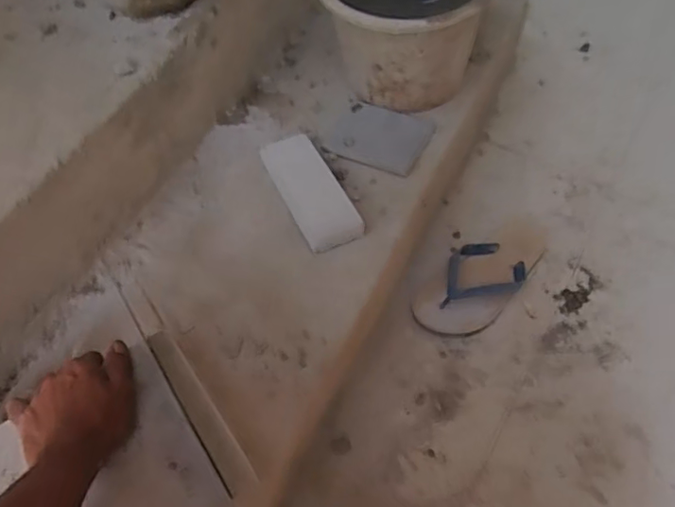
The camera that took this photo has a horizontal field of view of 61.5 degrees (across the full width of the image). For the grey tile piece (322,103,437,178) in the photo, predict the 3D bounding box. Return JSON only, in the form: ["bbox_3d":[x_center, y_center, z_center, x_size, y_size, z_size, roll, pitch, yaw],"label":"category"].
[{"bbox_3d":[0.068,-0.183,0.879,0.140,0.009,0.122,23,60,16],"label":"grey tile piece"}]

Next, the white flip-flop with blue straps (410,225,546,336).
[{"bbox_3d":[0.241,0.027,0.919,0.116,0.046,0.282,39,66,23],"label":"white flip-flop with blue straps"}]

